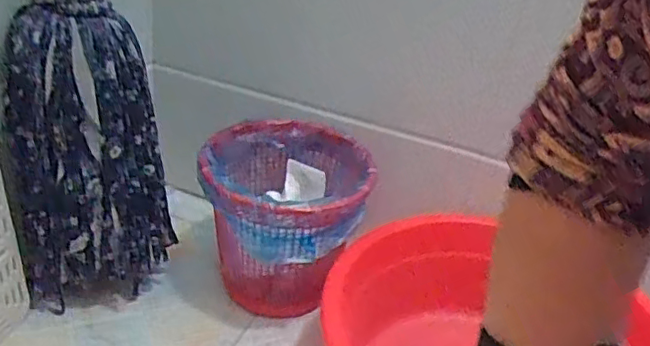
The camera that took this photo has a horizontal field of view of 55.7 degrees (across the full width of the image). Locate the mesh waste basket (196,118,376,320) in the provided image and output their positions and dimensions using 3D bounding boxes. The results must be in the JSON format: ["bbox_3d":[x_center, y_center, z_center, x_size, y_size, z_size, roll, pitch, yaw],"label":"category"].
[{"bbox_3d":[-0.064,0.082,0.959,0.236,0.245,0.237,6,29,-2],"label":"mesh waste basket"}]

